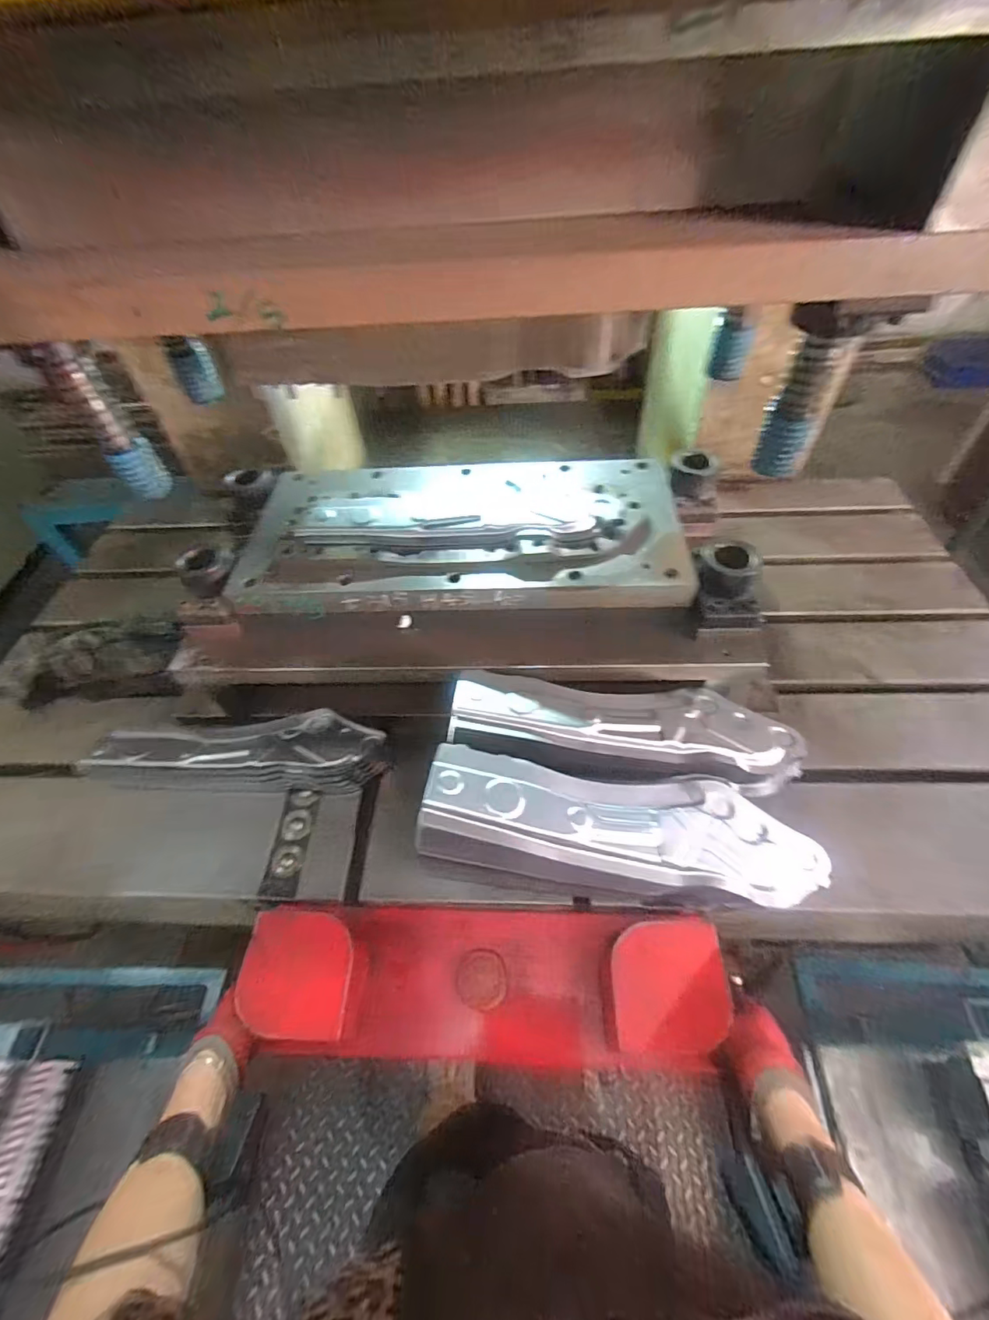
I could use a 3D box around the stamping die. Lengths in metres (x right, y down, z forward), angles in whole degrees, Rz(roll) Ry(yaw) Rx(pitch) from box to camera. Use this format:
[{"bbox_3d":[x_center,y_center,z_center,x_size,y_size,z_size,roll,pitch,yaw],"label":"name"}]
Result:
[{"bbox_3d":[-0.041,-0.123,0.789,0.762,0.228,0.358,0,53,4],"label":"stamping die"}]

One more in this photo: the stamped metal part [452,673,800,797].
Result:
[{"bbox_3d":[0.169,0.088,0.642,0.451,0.053,0.138,5,56,-5],"label":"stamped metal part"}]

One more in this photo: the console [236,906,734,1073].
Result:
[{"bbox_3d":[-0.012,0.359,0.567,0.499,0.085,0.149,0,53,3],"label":"console"}]

